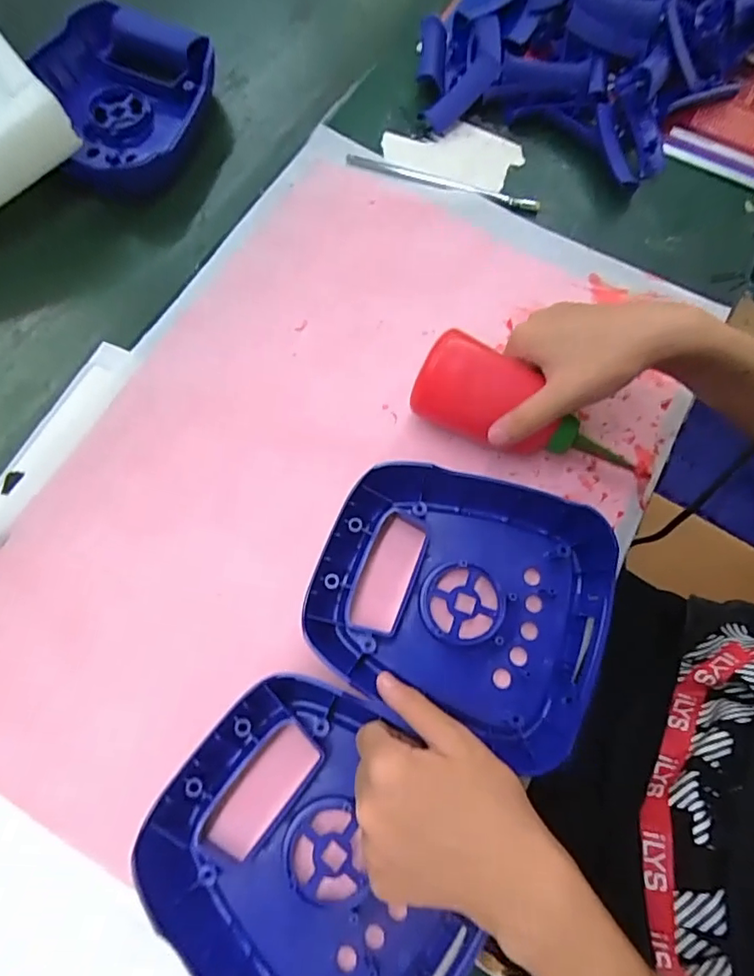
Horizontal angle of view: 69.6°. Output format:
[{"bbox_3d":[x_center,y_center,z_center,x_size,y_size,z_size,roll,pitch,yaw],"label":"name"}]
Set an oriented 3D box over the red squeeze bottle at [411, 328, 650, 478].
[{"bbox_3d":[0.109,-0.048,0.384,0.166,0.046,0.050,25,73,-5],"label":"red squeeze bottle"}]

